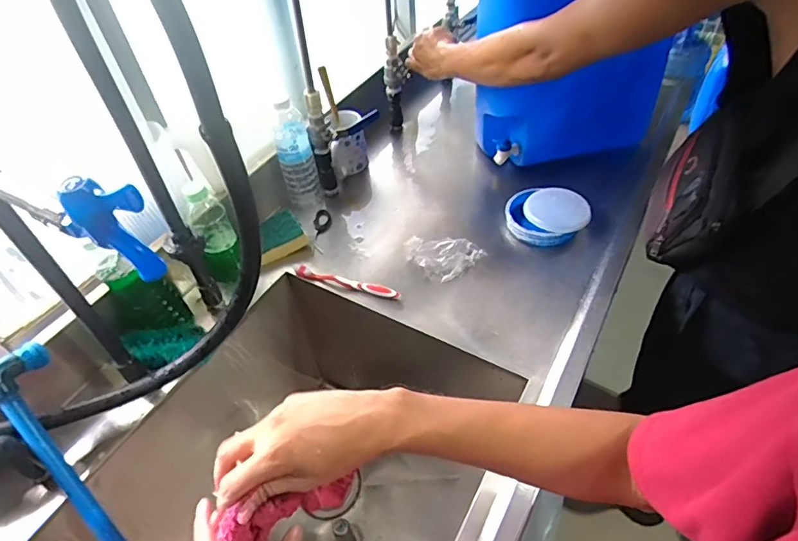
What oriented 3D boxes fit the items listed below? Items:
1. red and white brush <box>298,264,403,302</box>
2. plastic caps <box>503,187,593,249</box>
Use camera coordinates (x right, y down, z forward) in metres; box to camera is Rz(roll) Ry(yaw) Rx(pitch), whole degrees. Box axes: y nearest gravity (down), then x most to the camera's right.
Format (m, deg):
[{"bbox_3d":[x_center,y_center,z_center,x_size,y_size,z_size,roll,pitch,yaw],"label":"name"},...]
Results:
[{"bbox_3d":[-0.083,0.018,0.788,0.182,0.014,0.019,13,49,18],"label":"red and white brush"},{"bbox_3d":[0.255,-0.092,0.855,0.135,0.059,0.112,4,47,10],"label":"plastic caps"}]

